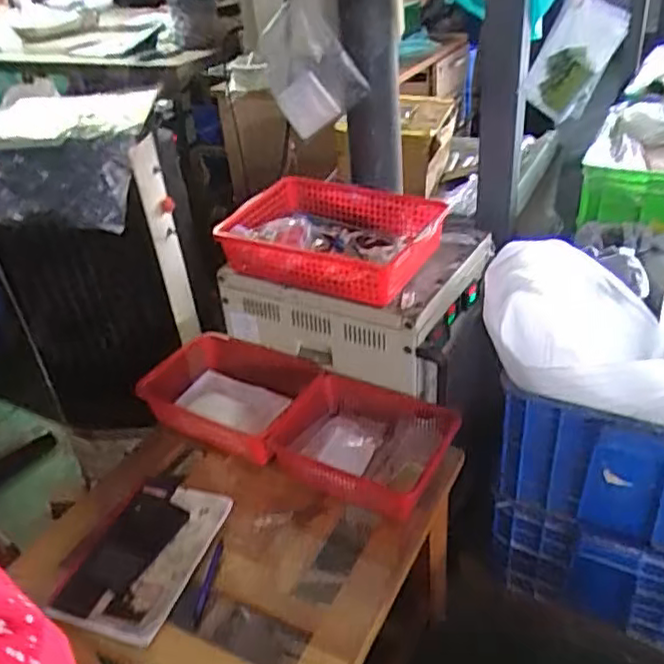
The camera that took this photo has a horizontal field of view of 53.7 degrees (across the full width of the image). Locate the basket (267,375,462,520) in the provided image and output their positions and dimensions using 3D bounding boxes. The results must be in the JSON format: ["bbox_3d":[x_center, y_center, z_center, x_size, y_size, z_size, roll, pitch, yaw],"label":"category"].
[{"bbox_3d":[0.043,0.189,1.090,0.283,0.083,0.222,12,37,24],"label":"basket"}]

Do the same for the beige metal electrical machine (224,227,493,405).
[{"bbox_3d":[0.043,-0.078,1.275,0.440,0.157,0.319,12,37,24],"label":"beige metal electrical machine"}]

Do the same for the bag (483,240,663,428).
[{"bbox_3d":[0.459,-0.002,0.983,0.470,0.155,0.232,12,37,24],"label":"bag"}]

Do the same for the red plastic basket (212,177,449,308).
[{"bbox_3d":[-0.012,-0.185,1.217,0.396,0.113,0.286,12,37,24],"label":"red plastic basket"}]

